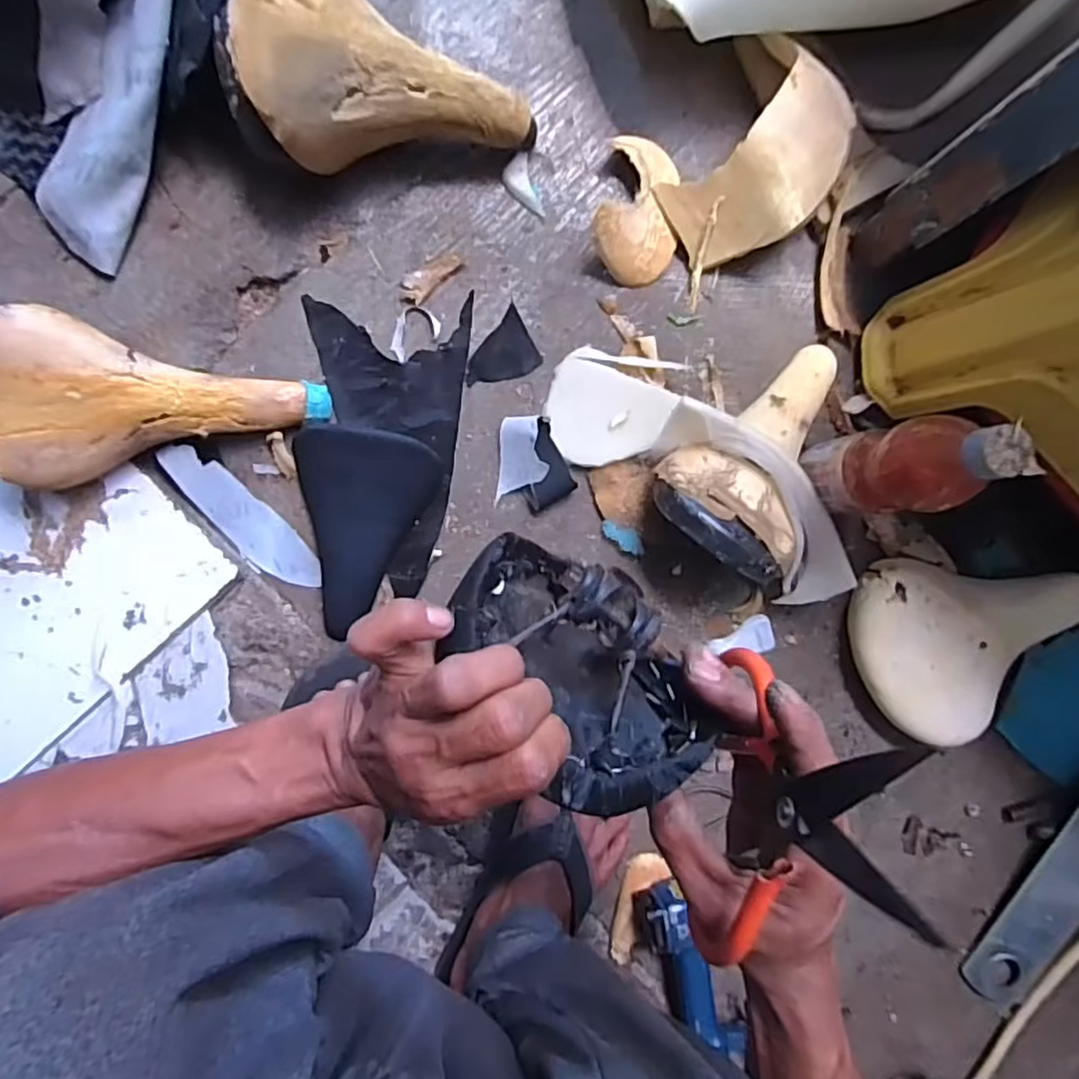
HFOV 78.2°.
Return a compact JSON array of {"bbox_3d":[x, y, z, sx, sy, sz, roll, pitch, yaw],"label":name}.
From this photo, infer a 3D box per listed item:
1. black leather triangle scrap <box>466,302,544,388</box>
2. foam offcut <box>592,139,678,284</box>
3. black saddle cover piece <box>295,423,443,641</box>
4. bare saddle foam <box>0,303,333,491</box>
[{"bbox_3d":[-0.038,-0.166,0.592,0.068,0.004,0.055,-31,97,-6],"label":"black leather triangle scrap"},{"bbox_3d":[0.092,-0.289,0.579,0.079,0.049,0.119,19,90,-9],"label":"foam offcut"},{"bbox_3d":[-0.145,-0.012,0.560,0.118,0.038,0.161,1,93,-9],"label":"black saddle cover piece"},{"bbox_3d":[-0.300,-0.108,0.523,0.248,0.058,0.121,-3,94,-24],"label":"bare saddle foam"}]

